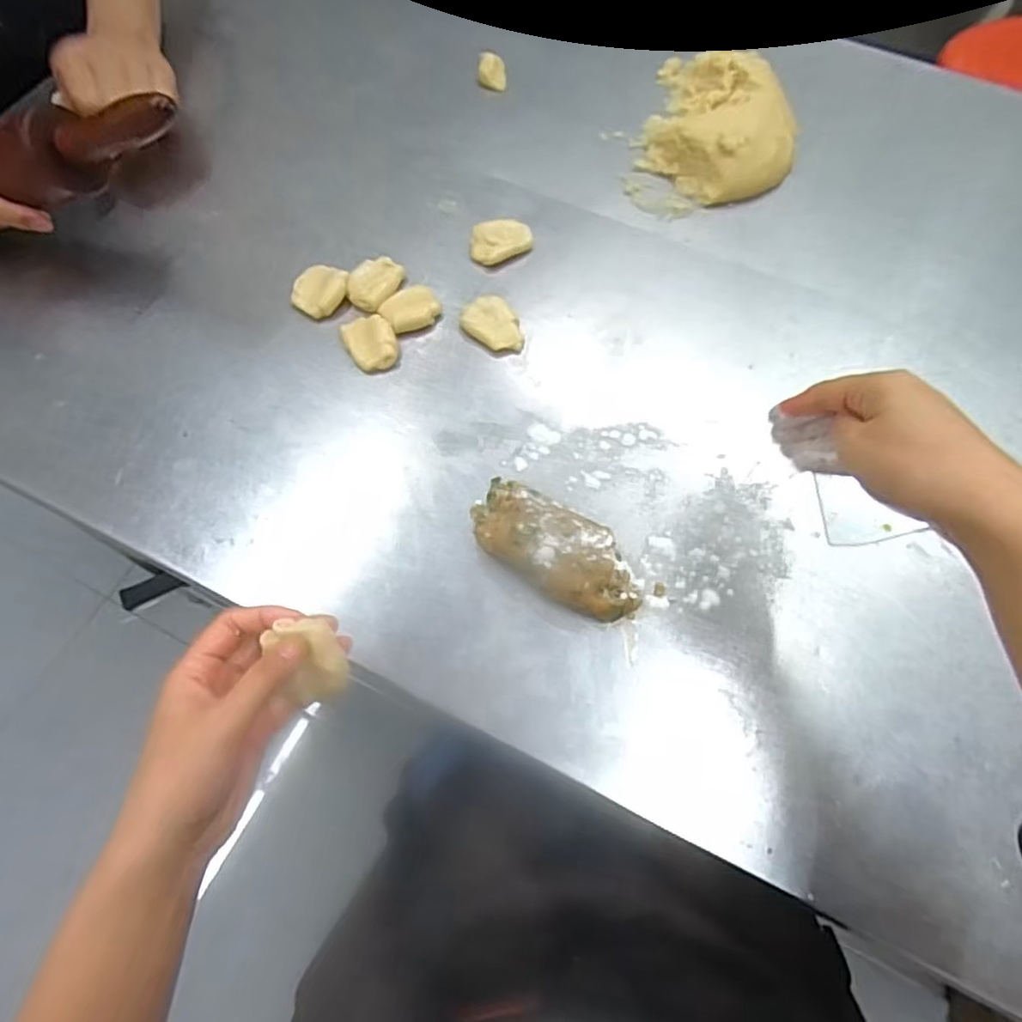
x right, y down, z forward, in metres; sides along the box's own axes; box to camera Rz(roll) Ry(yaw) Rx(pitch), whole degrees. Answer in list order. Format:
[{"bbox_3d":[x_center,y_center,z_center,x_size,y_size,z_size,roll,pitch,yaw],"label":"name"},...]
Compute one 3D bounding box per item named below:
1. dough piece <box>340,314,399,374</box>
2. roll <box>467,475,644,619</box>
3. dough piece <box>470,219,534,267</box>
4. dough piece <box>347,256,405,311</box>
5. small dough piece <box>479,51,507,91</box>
[{"bbox_3d":[-0.110,-0.133,0.518,0.038,0.014,0.050,-28,68,-14],"label":"dough piece"},{"bbox_3d":[0.028,0.026,0.435,0.127,0.033,0.054,33,68,14],"label":"roll"},{"bbox_3d":[-0.008,-0.231,0.559,0.052,0.019,0.033,-11,65,-6],"label":"dough piece"},{"bbox_3d":[-0.111,-0.189,0.542,0.036,0.016,0.050,33,68,14],"label":"dough piece"},{"bbox_3d":[-0.019,-0.445,0.660,0.027,0.017,0.037,-1,65,-1],"label":"small dough piece"}]

